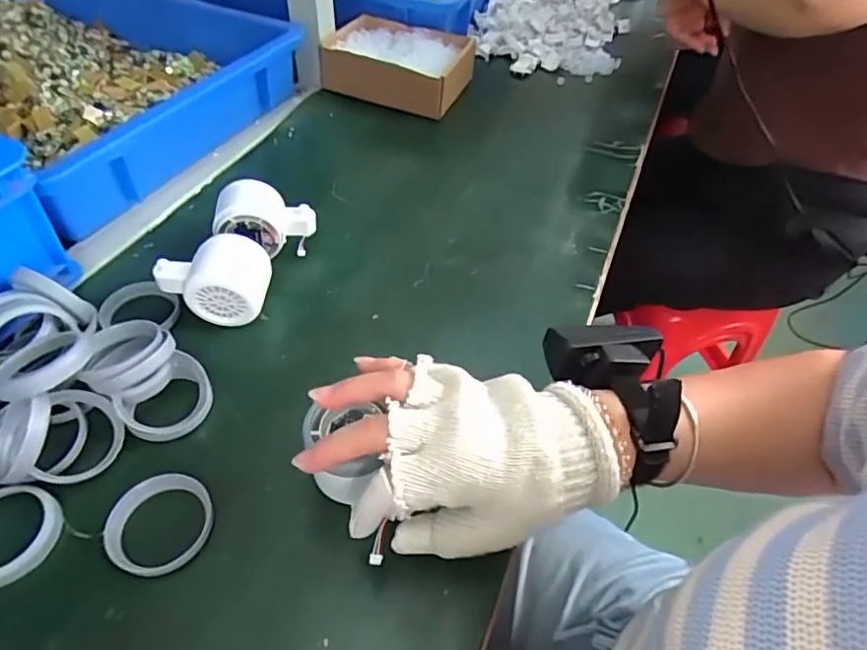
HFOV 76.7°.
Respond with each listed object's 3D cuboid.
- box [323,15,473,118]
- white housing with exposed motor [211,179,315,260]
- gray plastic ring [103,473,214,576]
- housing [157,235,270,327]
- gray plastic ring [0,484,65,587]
[{"bbox_3d":[-0.045,-0.345,0.720,0.167,0.055,0.144,18,50,11],"label":"box"},{"bbox_3d":[-0.146,-0.093,0.483,0.078,0.054,0.050,1,49,-3],"label":"white housing with exposed motor"},{"bbox_3d":[-0.165,0.120,0.333,0.057,0.011,0.060,2,48,-2],"label":"gray plastic ring"},{"bbox_3d":[-0.174,-0.036,0.436,0.083,0.059,0.051,4,48,-1],"label":"housing"},{"bbox_3d":[-0.260,0.125,0.330,0.062,0.008,0.058,2,48,-2],"label":"gray plastic ring"}]

